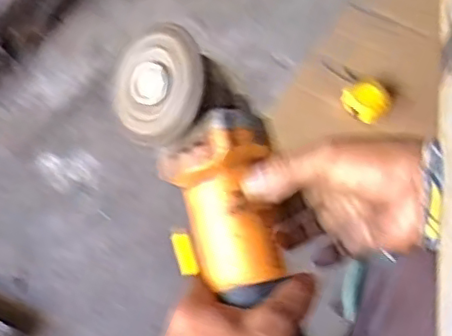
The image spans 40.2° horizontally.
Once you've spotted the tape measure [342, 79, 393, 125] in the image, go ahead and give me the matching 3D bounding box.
[{"bbox_3d":[0.226,-0.108,0.992,0.076,0.036,0.074,0,61,0],"label":"tape measure"}]

